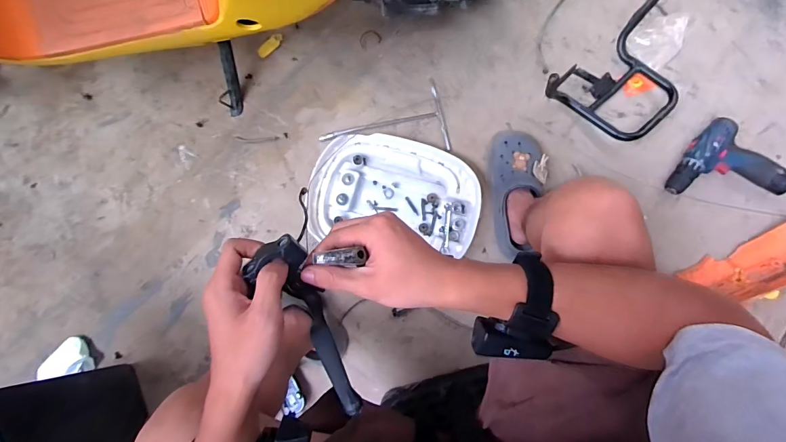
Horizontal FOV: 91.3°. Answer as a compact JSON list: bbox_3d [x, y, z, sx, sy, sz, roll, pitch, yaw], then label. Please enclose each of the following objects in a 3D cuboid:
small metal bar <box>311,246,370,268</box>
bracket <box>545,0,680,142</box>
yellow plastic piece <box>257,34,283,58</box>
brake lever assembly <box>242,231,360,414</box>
[{"bbox_3d":[-0.043,0.030,0.308,0.039,0.008,0.011,-6,81,-9],"label":"small metal bar"},{"bbox_3d":[0.480,-0.284,0.782,0.320,0.142,0.211,-40,81,-3],"label":"bracket"},{"bbox_3d":[-0.293,-0.419,0.917,0.069,0.013,0.028,-44,82,-3],"label":"yellow plastic piece"},{"bbox_3d":[-0.067,0.086,0.322,0.048,0.050,0.149,-33,71,-2],"label":"brake lever assembly"}]

